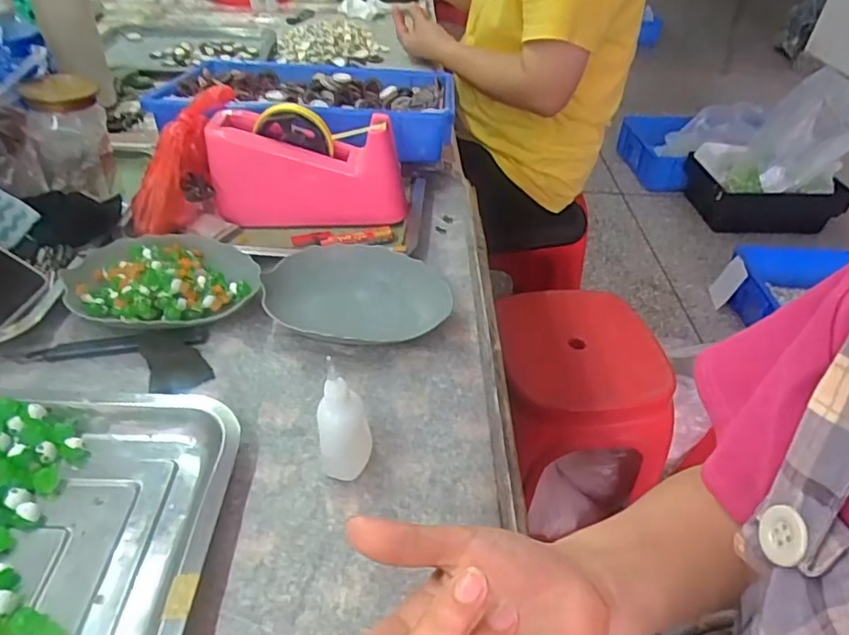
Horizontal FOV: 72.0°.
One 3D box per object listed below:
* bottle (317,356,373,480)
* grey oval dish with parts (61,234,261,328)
[{"bbox_3d":[-0.052,0.070,0.387,0.034,0.090,0.035,0,41,-6],"label":"bottle"},{"bbox_3d":[-0.239,-0.035,0.529,0.169,0.027,0.111,4,41,-1],"label":"grey oval dish with parts"}]

